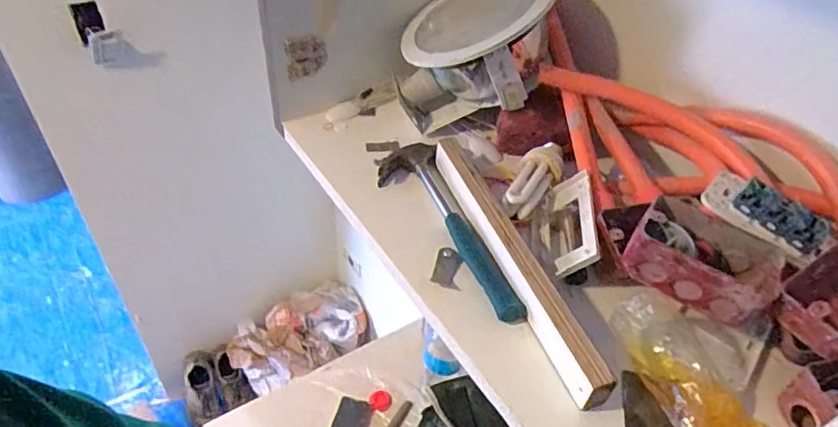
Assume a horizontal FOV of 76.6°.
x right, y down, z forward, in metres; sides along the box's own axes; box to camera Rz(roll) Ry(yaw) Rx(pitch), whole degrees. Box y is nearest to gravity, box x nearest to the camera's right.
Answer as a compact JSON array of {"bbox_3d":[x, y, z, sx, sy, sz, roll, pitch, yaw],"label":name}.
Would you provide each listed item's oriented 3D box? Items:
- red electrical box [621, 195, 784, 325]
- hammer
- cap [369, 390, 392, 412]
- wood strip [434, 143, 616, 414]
[{"bbox_3d":[0.227,0.037,0.428,0.103,0.058,0.062,26,46,22],"label":"red electrical box"},{"bbox_3d":[0.018,0.012,0.529,0.079,0.027,0.244,-9,44,-15],"label":"hammer"},{"bbox_3d":[-0.077,0.374,1.059,0.043,0.011,0.040,3,42,-2],"label":"cap"},{"bbox_3d":[0.080,0.027,0.490,0.036,0.029,0.307,-10,44,-16],"label":"wood strip"}]

